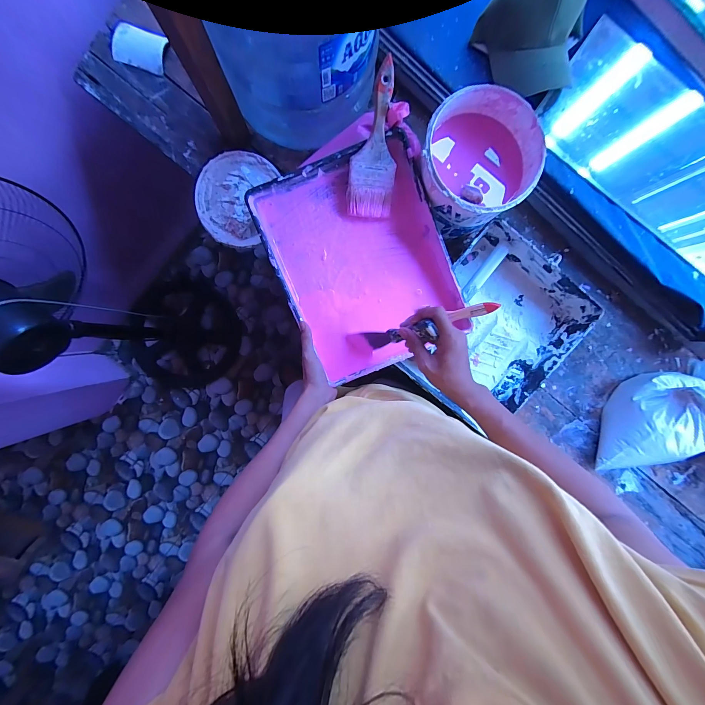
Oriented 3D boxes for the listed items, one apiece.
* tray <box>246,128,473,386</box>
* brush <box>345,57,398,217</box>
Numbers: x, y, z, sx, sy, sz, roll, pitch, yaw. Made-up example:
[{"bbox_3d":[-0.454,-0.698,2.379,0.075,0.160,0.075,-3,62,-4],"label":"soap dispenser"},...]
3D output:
[{"bbox_3d":[0.018,-0.151,0.519,0.273,0.056,0.343,-23,94,-1],"label":"tray"},{"bbox_3d":[0.036,-0.319,0.469,0.074,0.011,0.198,6,118,-3],"label":"brush"}]

